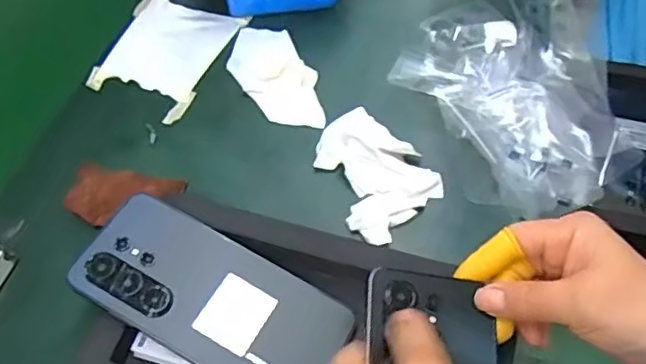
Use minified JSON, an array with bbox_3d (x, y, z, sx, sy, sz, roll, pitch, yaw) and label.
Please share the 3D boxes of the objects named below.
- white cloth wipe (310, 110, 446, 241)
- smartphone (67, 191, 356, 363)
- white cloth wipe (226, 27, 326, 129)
[{"bbox_3d":[0.032,-0.011,0.453,0.075,0.025,0.096,-39,61,-21],"label":"white cloth wipe"},{"bbox_3d":[-0.068,0.071,0.379,0.164,0.004,0.077,29,59,8],"label":"smartphone"},{"bbox_3d":[-0.042,-0.095,0.519,0.057,0.015,0.128,-25,57,-13],"label":"white cloth wipe"}]

